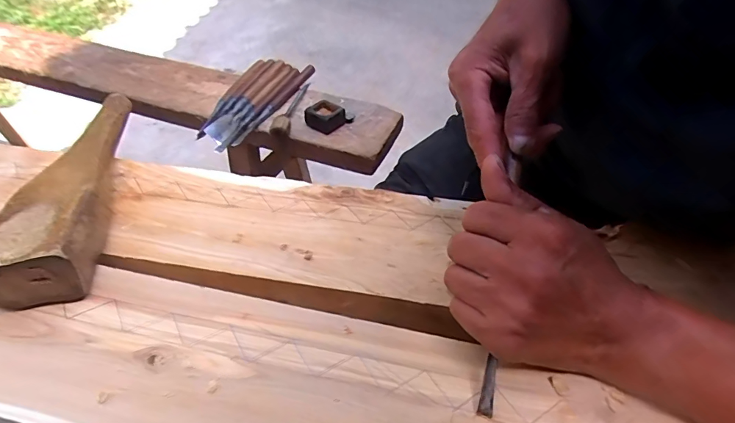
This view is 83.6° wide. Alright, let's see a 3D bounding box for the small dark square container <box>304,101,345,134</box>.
[{"bbox_3d":[-0.067,-0.148,0.645,0.046,0.029,0.047,36,54,29],"label":"small dark square container"}]

